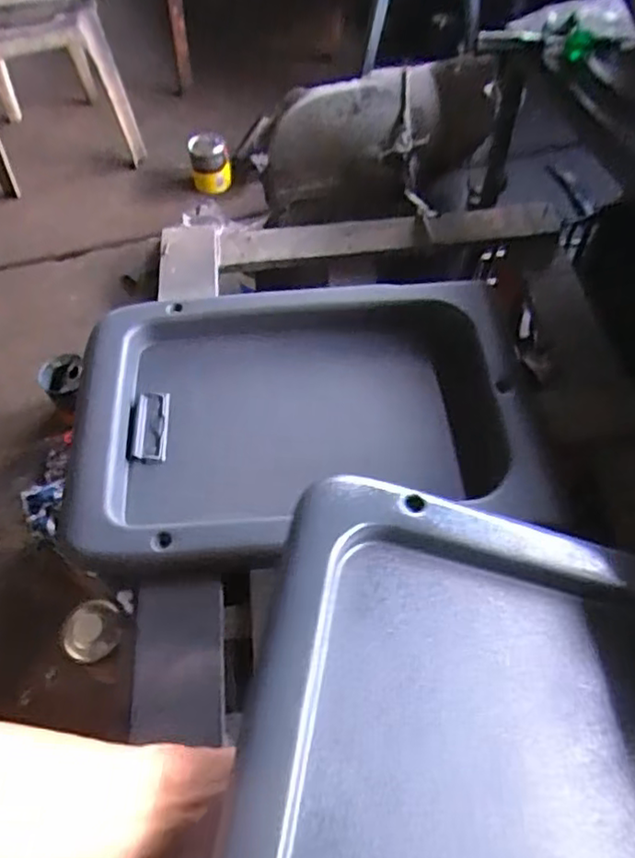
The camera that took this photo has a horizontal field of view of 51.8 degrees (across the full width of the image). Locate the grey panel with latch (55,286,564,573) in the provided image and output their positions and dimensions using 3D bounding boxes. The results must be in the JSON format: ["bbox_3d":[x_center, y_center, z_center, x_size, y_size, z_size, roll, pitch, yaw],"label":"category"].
[{"bbox_3d":[-0.014,-0.005,0.635,0.403,0.094,0.292,-5,56,-1],"label":"grey panel with latch"}]

